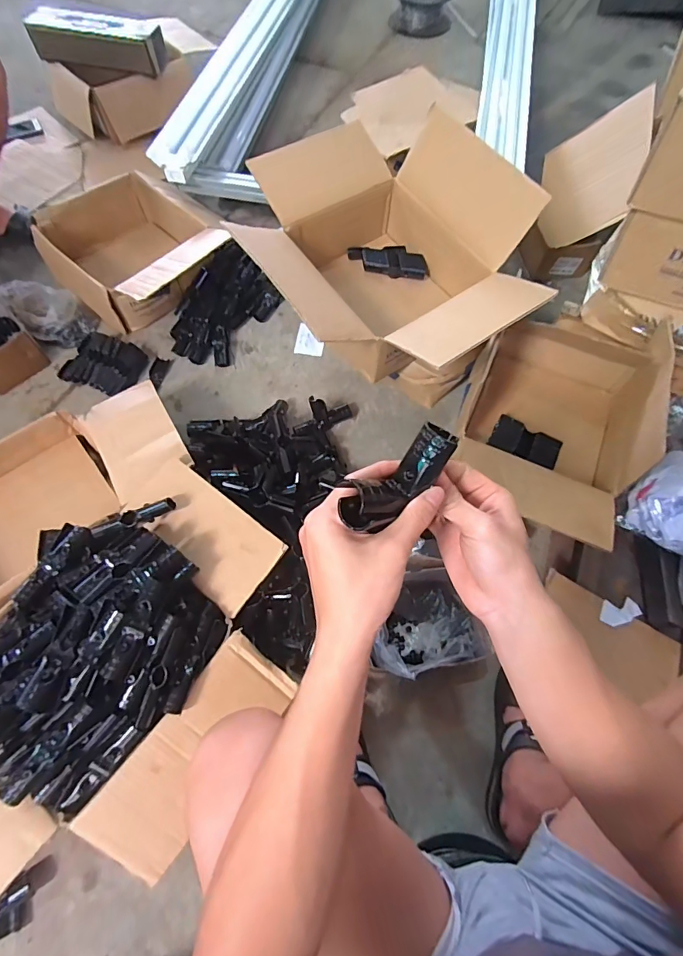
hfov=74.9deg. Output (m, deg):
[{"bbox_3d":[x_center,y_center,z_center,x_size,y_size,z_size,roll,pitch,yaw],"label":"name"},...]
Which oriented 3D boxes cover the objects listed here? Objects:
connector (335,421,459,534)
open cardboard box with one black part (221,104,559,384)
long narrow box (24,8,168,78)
[{"bbox_3d":[0.041,0.001,0.329,0.096,0.038,0.035,-38,71,-12],"label":"connector"},{"bbox_3d":[0.068,-0.383,0.834,0.437,0.267,0.528,-35,70,-16],"label":"open cardboard box with one black part"},{"bbox_3d":[-0.717,-1.283,1.306,0.387,0.086,0.113,14,65,5],"label":"long narrow box"}]

